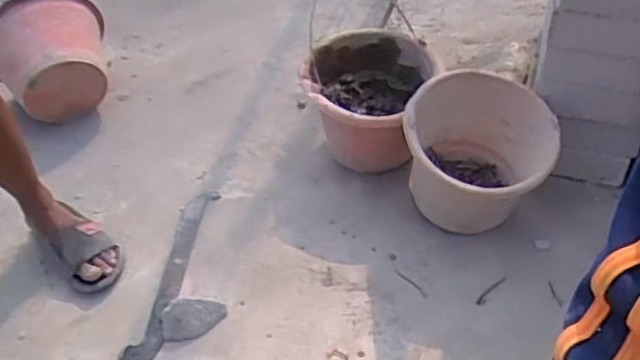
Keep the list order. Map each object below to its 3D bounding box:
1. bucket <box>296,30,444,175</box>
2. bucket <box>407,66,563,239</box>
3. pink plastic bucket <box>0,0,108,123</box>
[{"bbox_3d":[0.103,-0.151,1.368,0.258,0.195,0.310,-1,44,3],"label":"bucket"},{"bbox_3d":[0.285,-0.030,1.216,0.249,0.229,0.270,-2,44,2],"label":"bucket"},{"bbox_3d":[-0.593,-0.263,1.479,0.274,0.229,0.162,-23,47,-19],"label":"pink plastic bucket"}]

